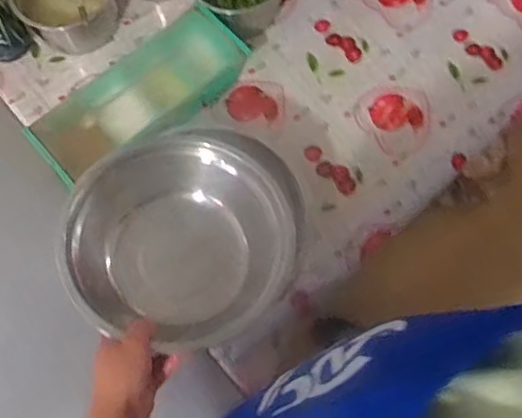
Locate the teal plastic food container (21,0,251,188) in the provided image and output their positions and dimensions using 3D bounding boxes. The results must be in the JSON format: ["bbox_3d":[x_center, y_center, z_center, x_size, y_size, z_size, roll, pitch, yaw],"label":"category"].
[{"bbox_3d":[-0.155,-0.149,0.855,0.323,0.081,0.136,-36,74,-12],"label":"teal plastic food container"}]

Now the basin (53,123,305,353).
[{"bbox_3d":[-0.079,0.019,0.671,0.269,0.087,0.240,-37,74,-12],"label":"basin"}]

